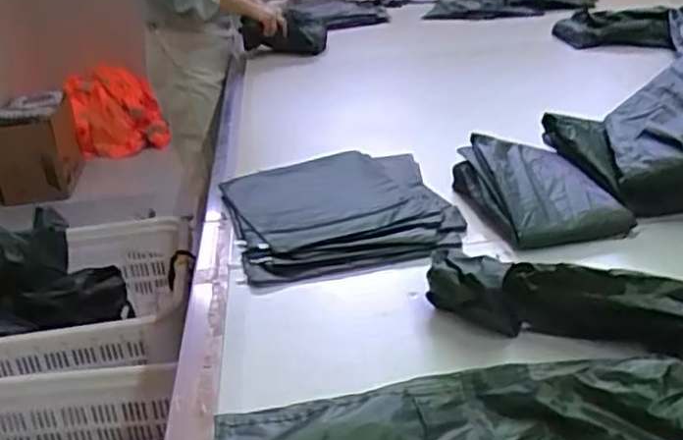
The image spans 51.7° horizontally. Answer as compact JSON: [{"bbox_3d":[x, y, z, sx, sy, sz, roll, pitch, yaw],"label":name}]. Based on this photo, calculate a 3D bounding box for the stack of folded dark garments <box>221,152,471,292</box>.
[{"bbox_3d":[-0.007,-0.016,1.123,0.334,0.039,0.395,-8,26,-9],"label":"stack of folded dark garments"}]

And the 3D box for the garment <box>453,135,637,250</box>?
[{"bbox_3d":[0.296,-0.054,1.089,0.196,0.056,0.289,-7,26,-5],"label":"garment"}]

